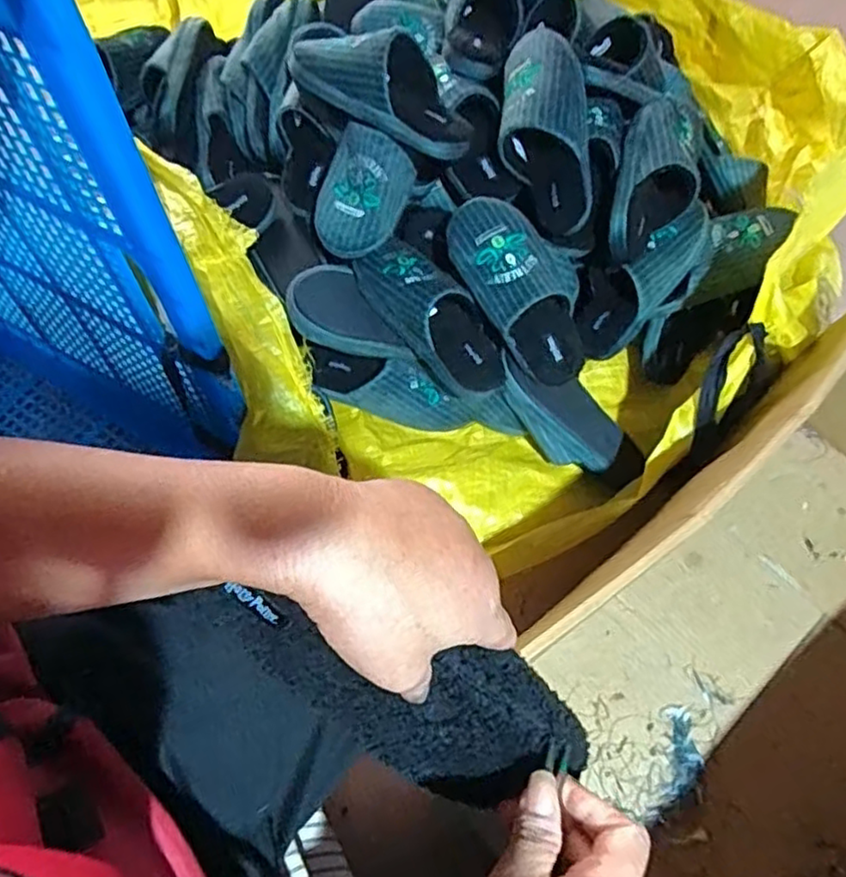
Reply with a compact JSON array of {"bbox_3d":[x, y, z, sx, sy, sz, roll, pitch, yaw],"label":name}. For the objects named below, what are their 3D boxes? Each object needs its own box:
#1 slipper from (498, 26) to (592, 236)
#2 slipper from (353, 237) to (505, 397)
[{"bbox_3d":[0.154,-0.388,0.848,0.108,0.087,0.249,-14,99,-8],"label":"slipper"},{"bbox_3d":[0.020,-0.156,0.853,0.238,0.075,0.099,46,68,-7],"label":"slipper"}]

